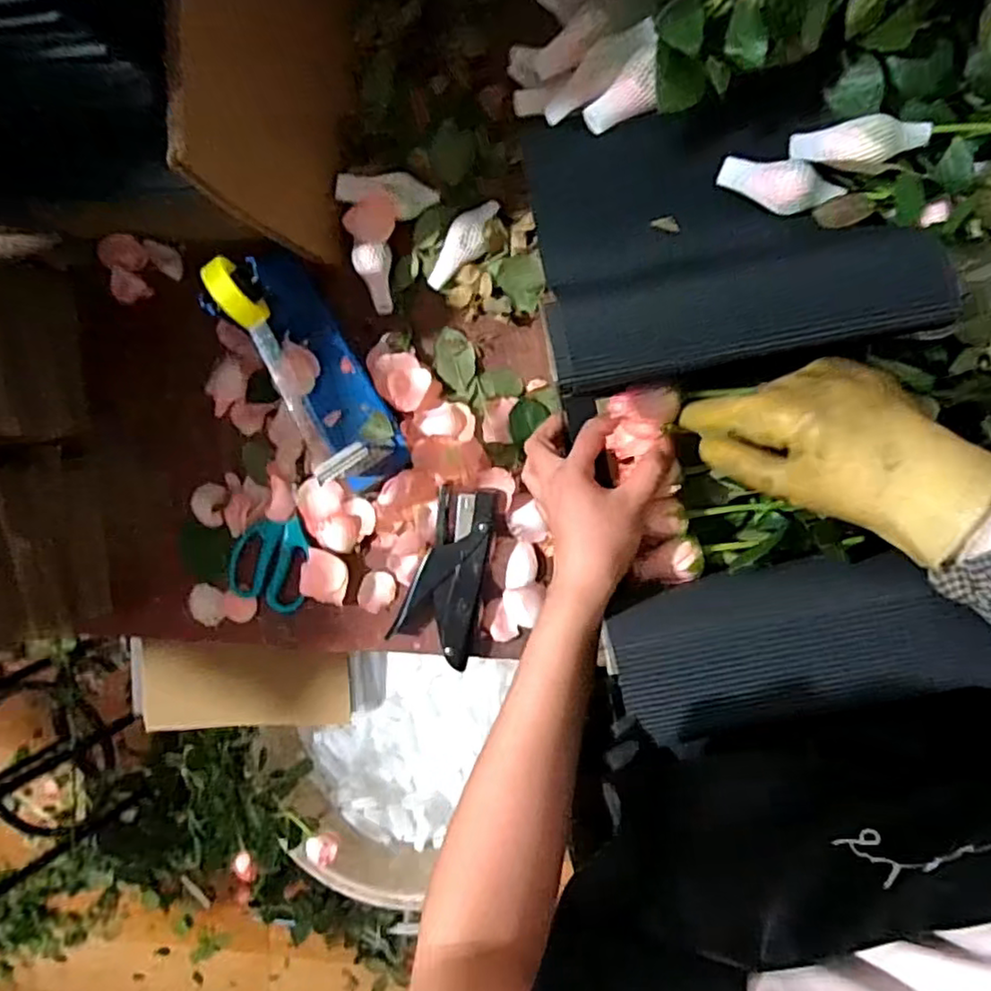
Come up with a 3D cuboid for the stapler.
[{"bbox_3d":[-0.036,0.068,0.558,0.067,0.026,0.144,21,96,4],"label":"stapler"}]

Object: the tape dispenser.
[{"bbox_3d":[-0.149,-0.094,0.505,0.078,0.127,0.195,-26,91,7],"label":"tape dispenser"}]

